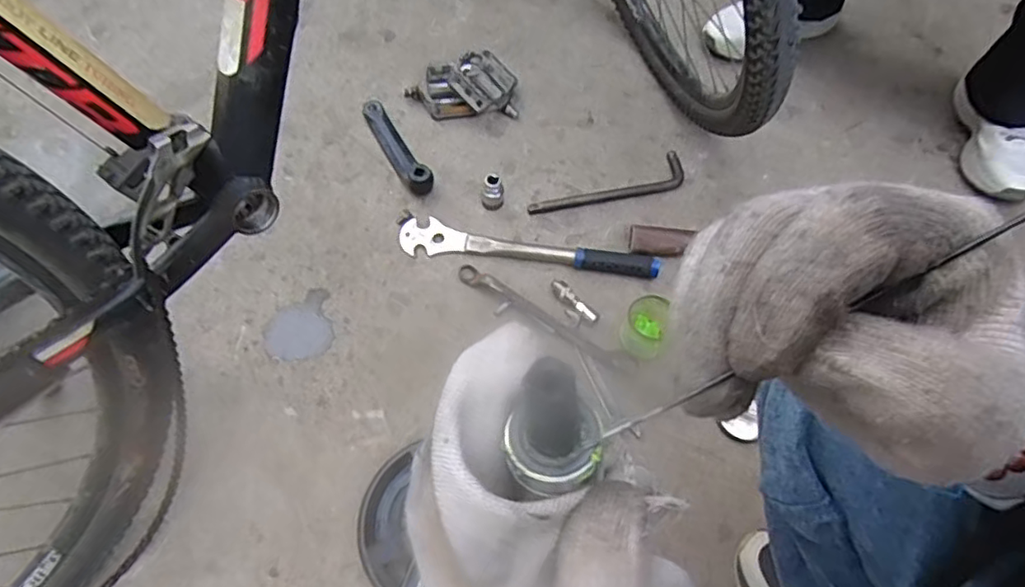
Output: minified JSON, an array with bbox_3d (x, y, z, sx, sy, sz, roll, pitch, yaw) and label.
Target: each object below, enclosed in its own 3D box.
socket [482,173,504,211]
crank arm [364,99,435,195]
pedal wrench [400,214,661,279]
[{"bbox_3d":[-0.027,-0.144,0.881,0.029,0.057,0.027,1,61,-2],"label":"socket"},{"bbox_3d":[-0.175,-0.226,0.918,0.033,0.051,0.199,-26,65,-16],"label":"crank arm"},{"bbox_3d":[0.021,-0.063,0.849,0.351,0.025,0.051,7,61,1],"label":"pedal wrench"}]

